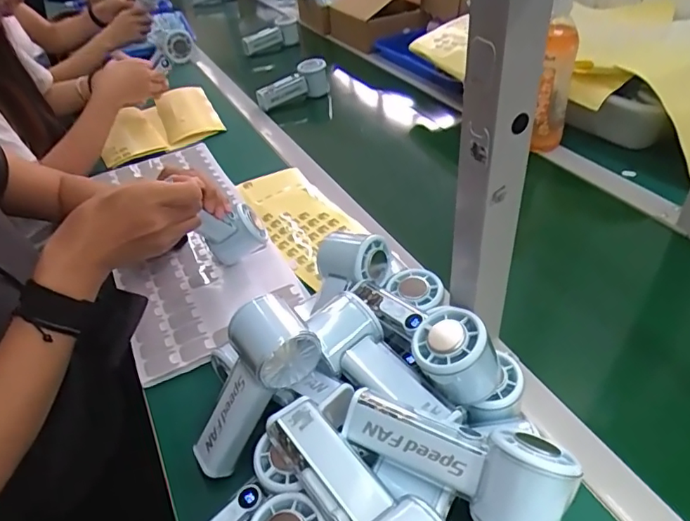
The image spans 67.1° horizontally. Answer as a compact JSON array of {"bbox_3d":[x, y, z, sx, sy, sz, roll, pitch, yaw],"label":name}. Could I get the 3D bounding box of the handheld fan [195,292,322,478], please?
[{"bbox_3d":[-0.078,0.107,0.425,0.059,0.153,0.055,16,18,-45],"label":"handheld fan"}]

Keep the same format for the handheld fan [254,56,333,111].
[{"bbox_3d":[-0.104,-0.349,1.018,0.153,0.077,0.045,-26,43,-24],"label":"handheld fan"}]

